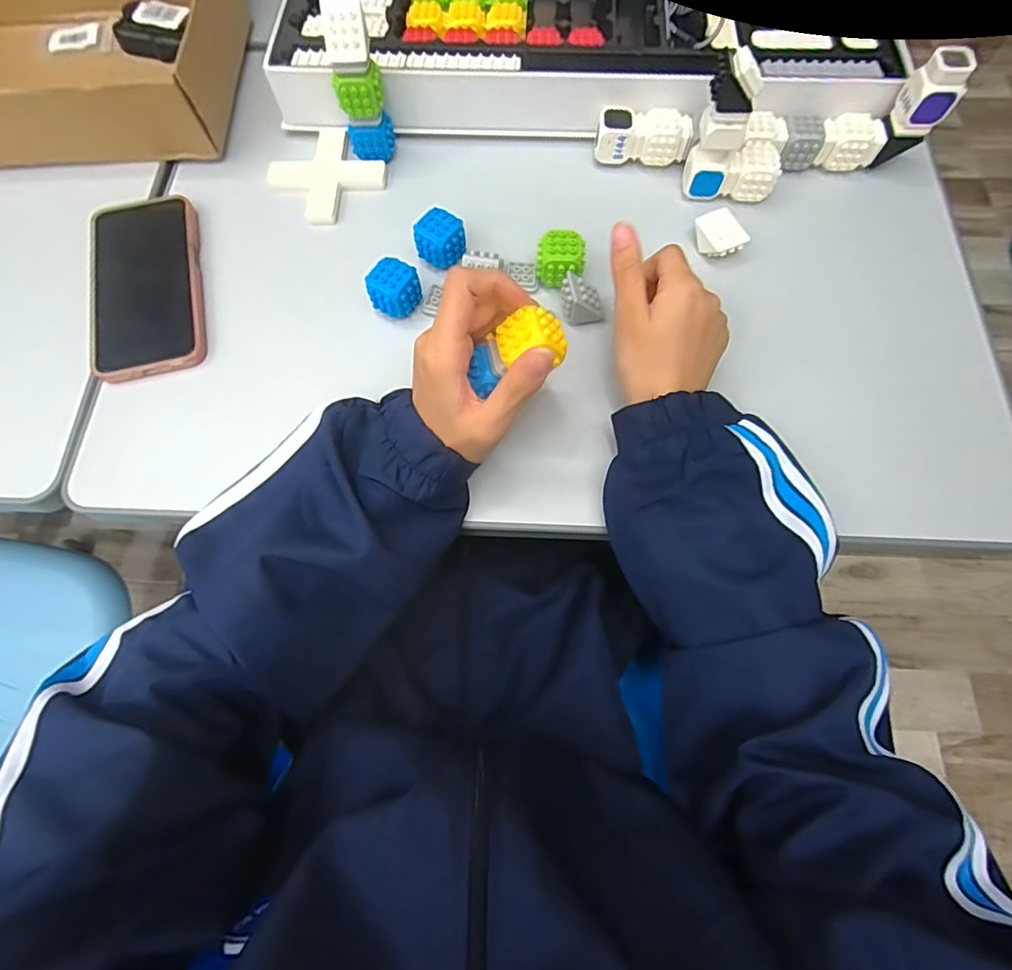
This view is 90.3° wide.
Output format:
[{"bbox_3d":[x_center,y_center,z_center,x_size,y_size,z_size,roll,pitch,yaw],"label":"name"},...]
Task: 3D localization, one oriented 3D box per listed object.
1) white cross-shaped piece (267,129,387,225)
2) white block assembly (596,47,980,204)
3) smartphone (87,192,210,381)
[{"bbox_3d":[-0.161,-0.280,0.455,0.085,0.012,0.078,-42,76,-13],"label":"white cross-shaped piece"},{"bbox_3d":[0.213,-0.294,0.407,0.264,0.093,0.075,2,71,1],"label":"white block assembly"},{"bbox_3d":[-0.298,-0.171,0.417,0.084,0.020,0.185,-14,71,-4],"label":"smartphone"}]

